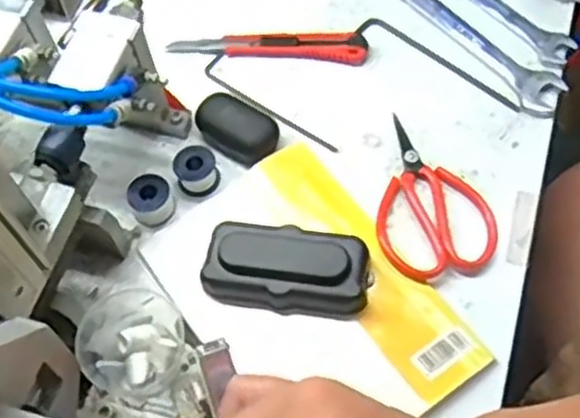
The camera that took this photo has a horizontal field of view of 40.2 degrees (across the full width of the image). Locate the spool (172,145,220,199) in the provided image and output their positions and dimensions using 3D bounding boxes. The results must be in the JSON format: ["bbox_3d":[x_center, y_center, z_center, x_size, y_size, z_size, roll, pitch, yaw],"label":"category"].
[{"bbox_3d":[-0.066,-0.027,0.558,0.029,0.018,0.030,-17,61,-6],"label":"spool"}]

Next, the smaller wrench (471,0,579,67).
[{"bbox_3d":[0.158,-0.163,0.625,0.031,0.006,0.155,-38,66,-17],"label":"smaller wrench"}]

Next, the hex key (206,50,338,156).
[{"bbox_3d":[-0.017,-0.076,0.593,0.023,0.005,0.129,-41,66,-18],"label":"hex key"}]

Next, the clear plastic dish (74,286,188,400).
[{"bbox_3d":[-0.102,0.080,0.500,0.067,0.024,0.076,-30,64,-13],"label":"clear plastic dish"}]

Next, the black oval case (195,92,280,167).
[{"bbox_3d":[-0.039,-0.059,0.572,0.060,0.020,0.034,27,66,17],"label":"black oval case"}]

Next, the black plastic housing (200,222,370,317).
[{"bbox_3d":[-0.002,0.038,0.512,0.103,0.027,0.051,9,62,9],"label":"black plastic housing"}]

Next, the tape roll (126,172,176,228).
[{"bbox_3d":[-0.097,-0.007,0.552,0.029,0.020,0.029,-1,61,3],"label":"tape roll"}]

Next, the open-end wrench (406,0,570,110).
[{"bbox_3d":[0.131,-0.143,0.616,0.037,0.007,0.193,-39,66,-17],"label":"open-end wrench"}]

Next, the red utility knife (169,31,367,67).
[{"bbox_3d":[-0.017,-0.129,0.617,0.153,0.009,0.024,5,61,6],"label":"red utility knife"}]

